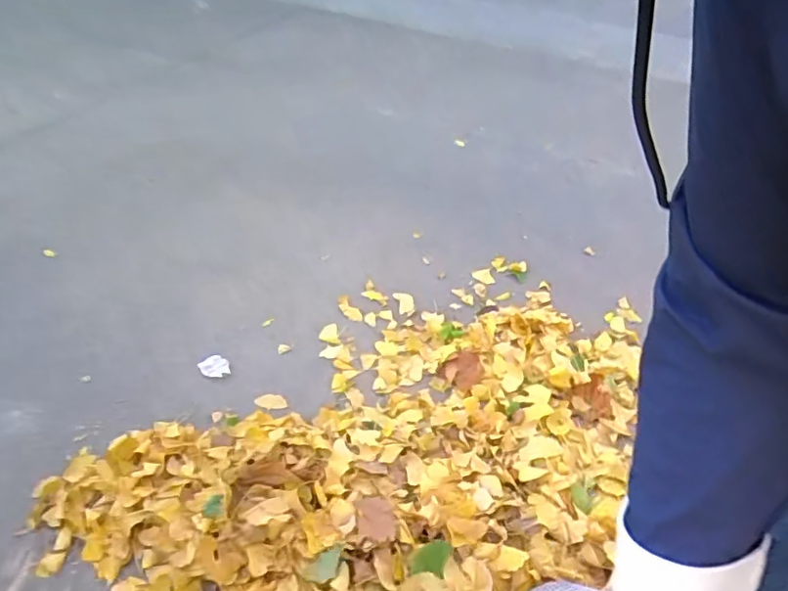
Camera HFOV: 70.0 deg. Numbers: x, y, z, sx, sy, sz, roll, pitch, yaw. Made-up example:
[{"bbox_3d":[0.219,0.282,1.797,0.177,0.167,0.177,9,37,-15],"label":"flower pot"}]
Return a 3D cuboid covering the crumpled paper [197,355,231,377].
[{"bbox_3d":[-0.419,0.166,1.311,0.065,0.015,0.051,-12,63,-16],"label":"crumpled paper"}]

